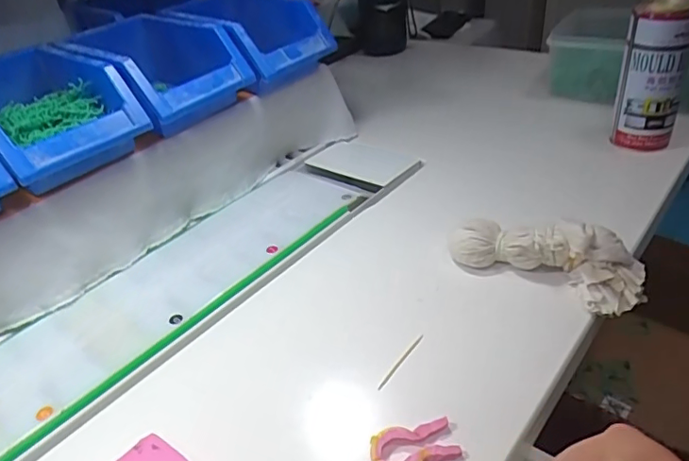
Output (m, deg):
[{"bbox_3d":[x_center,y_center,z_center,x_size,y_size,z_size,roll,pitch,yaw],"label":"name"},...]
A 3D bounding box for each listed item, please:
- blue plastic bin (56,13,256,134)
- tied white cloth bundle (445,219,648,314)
[{"bbox_3d":[-0.219,-0.177,0.589,0.212,0.078,0.128,20,43,32],"label":"blue plastic bin"},{"bbox_3d":[0.165,0.019,0.446,0.155,0.048,0.050,16,41,28],"label":"tied white cloth bundle"}]

